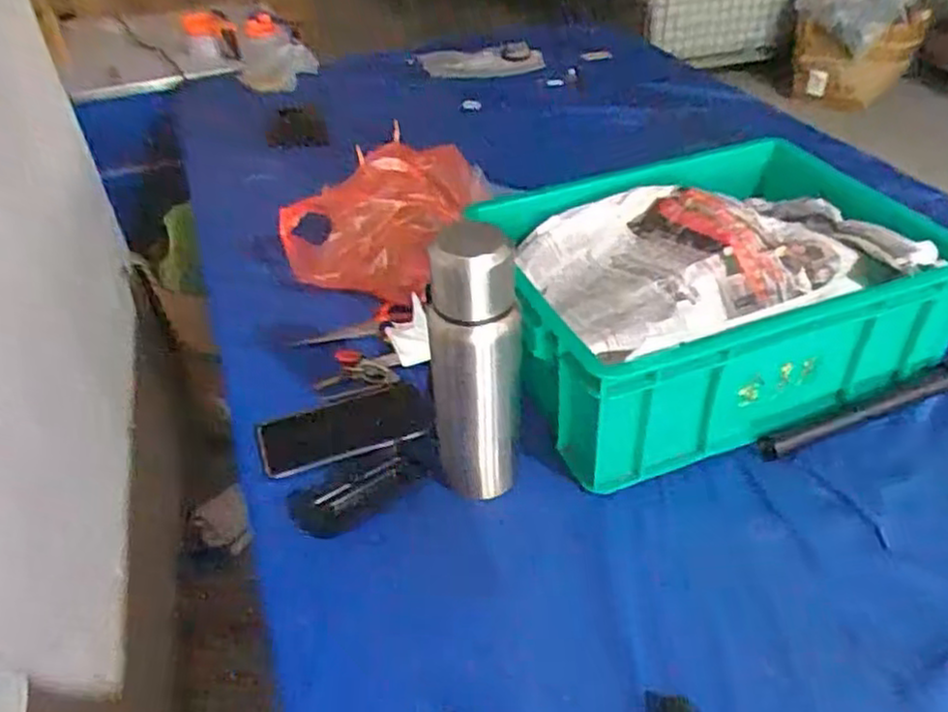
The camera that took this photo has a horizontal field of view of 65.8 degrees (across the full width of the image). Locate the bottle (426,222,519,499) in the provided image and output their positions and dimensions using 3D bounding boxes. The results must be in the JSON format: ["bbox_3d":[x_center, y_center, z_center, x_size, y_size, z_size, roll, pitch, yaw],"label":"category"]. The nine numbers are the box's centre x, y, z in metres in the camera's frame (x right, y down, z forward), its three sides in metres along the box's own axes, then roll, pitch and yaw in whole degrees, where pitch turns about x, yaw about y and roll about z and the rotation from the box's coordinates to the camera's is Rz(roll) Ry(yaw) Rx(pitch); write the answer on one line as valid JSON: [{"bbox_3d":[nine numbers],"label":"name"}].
[{"bbox_3d":[0.002,0.002,0.602,0.071,0.243,0.082,-3,39,1],"label":"bottle"}]

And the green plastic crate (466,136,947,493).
[{"bbox_3d":[0.221,-0.070,0.741,0.393,0.141,0.297,-15,40,-13],"label":"green plastic crate"}]

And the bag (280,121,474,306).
[{"bbox_3d":[-0.111,-0.172,0.907,0.193,0.127,0.190,14,42,21],"label":"bag"}]

